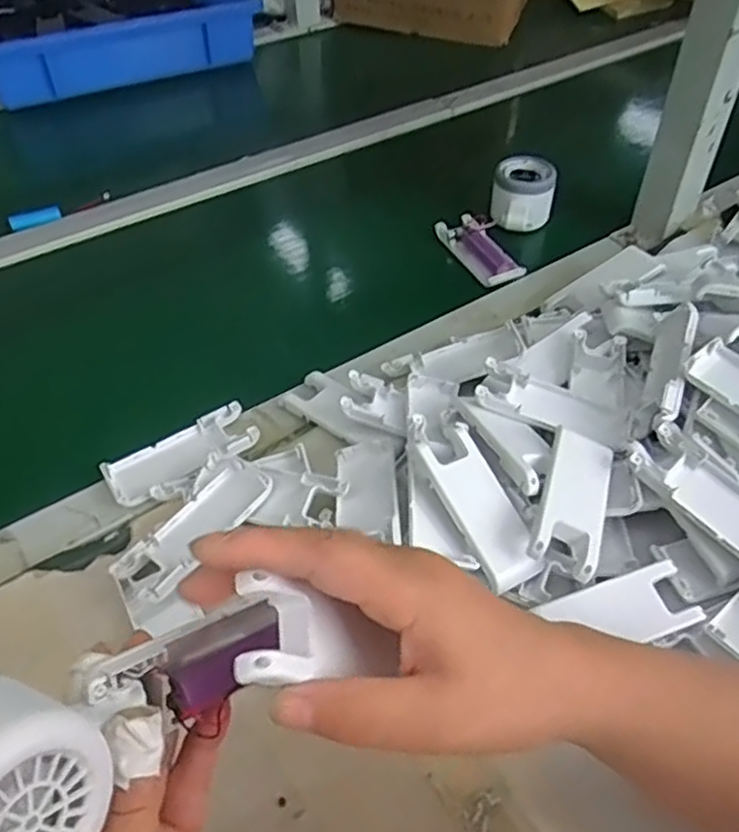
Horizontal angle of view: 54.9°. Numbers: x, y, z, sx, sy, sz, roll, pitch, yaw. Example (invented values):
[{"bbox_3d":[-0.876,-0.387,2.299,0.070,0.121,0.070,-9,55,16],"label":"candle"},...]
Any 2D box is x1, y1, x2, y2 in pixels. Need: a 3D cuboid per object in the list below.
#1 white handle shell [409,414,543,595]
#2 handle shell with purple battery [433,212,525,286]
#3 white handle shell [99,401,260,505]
[{"bbox_3d":[0.061,0.046,0.432,0.038,0.020,0.121,-20,64,-19],"label":"white handle shell"},{"bbox_3d":[0.104,-0.161,0.675,0.039,0.022,0.103,-21,50,-18],"label":"handle shell with purple battery"},{"bbox_3d":[-0.130,0.026,0.497,0.103,0.012,0.043,-27,52,-22],"label":"white handle shell"}]

